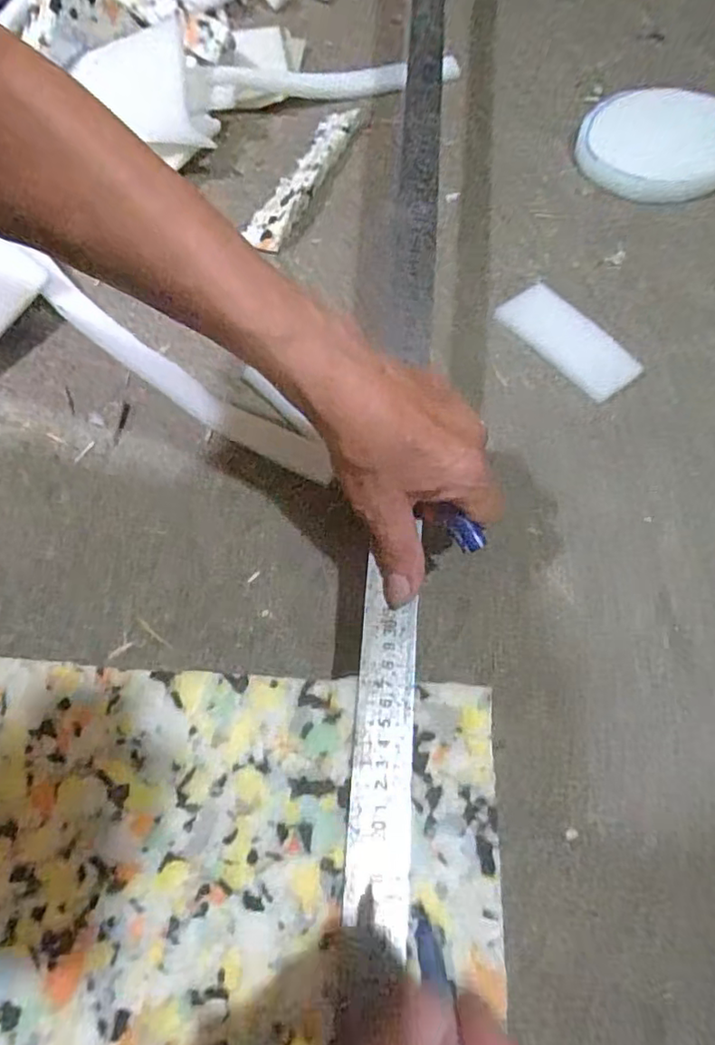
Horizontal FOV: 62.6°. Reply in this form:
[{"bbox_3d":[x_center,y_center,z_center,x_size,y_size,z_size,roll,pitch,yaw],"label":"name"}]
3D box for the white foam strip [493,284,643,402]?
[{"bbox_3d":[0.164,-0.144,0.460,0.052,0.007,0.113,-36,69,-15],"label":"white foam strip"}]

